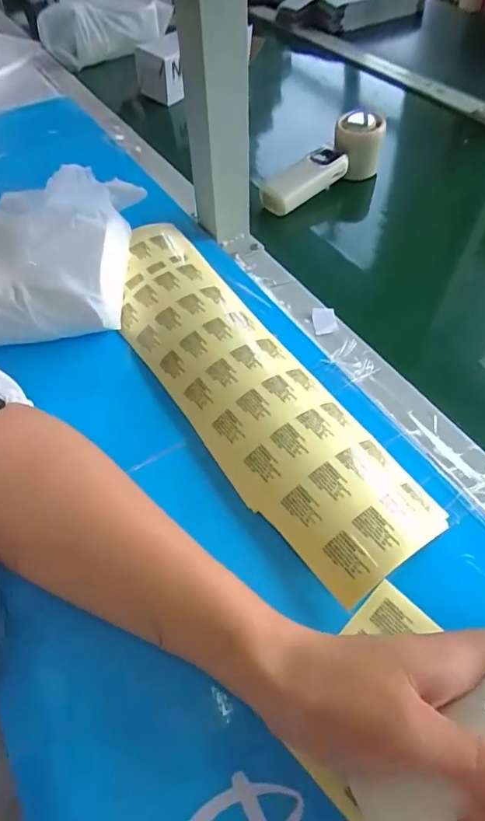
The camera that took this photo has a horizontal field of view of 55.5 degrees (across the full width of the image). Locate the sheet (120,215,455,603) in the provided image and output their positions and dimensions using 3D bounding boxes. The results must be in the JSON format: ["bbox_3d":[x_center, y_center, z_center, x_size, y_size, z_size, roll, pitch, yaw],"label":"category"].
[{"bbox_3d":[-0.004,-0.033,0.349,0.105,0.027,0.352,-27,58,-21],"label":"sheet"}]

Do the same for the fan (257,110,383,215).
[{"bbox_3d":[0.090,-0.274,0.514,0.160,0.068,0.060,-36,62,-25],"label":"fan"}]

